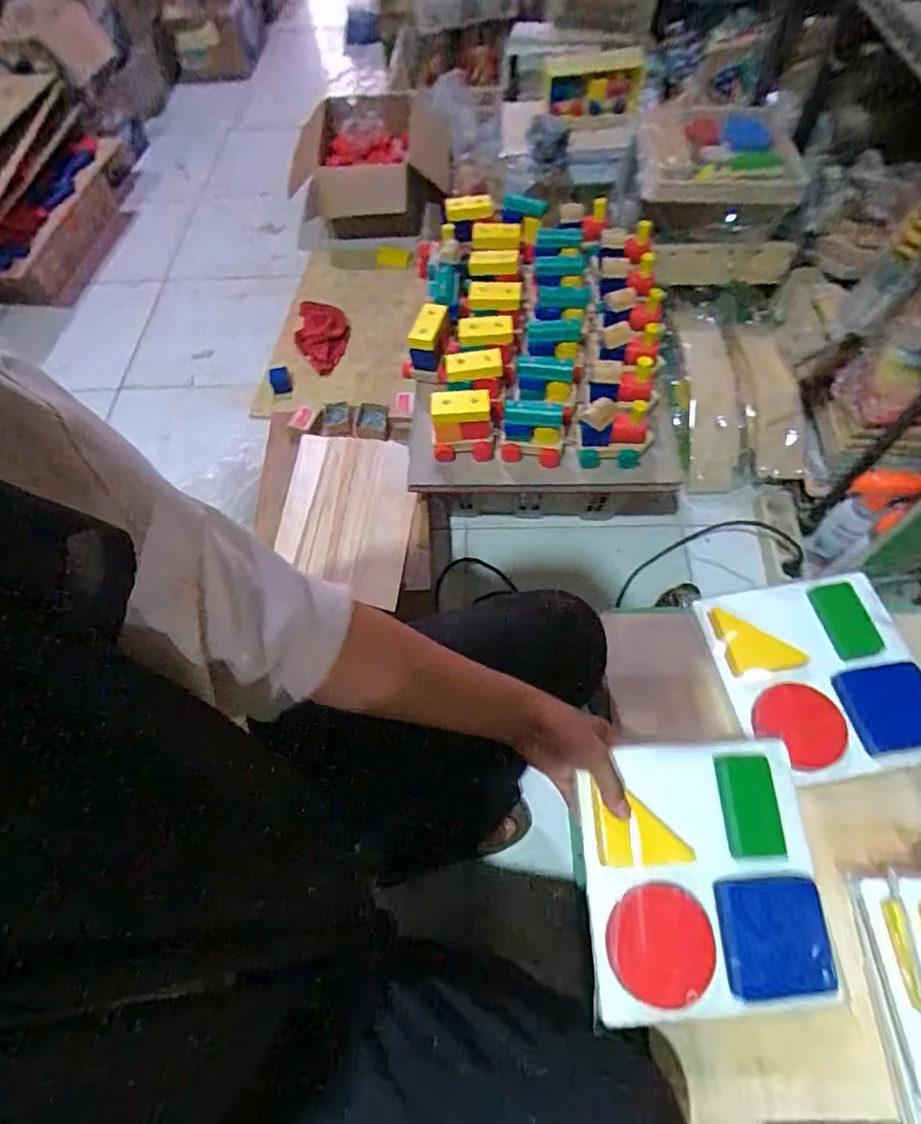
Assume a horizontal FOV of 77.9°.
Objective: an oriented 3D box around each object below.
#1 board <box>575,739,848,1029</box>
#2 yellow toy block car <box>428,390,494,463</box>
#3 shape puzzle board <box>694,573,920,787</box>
[{"bbox_3d":[0.206,0.260,0.479,0.199,0.020,0.201,0,68,-4],"label":"board"},{"bbox_3d":[0.002,-0.199,0.838,0.088,0.095,0.051,-6,60,0],"label":"yellow toy block car"},{"bbox_3d":[0.373,0.115,0.593,0.191,0.018,0.200,-9,60,-2],"label":"shape puzzle board"}]

